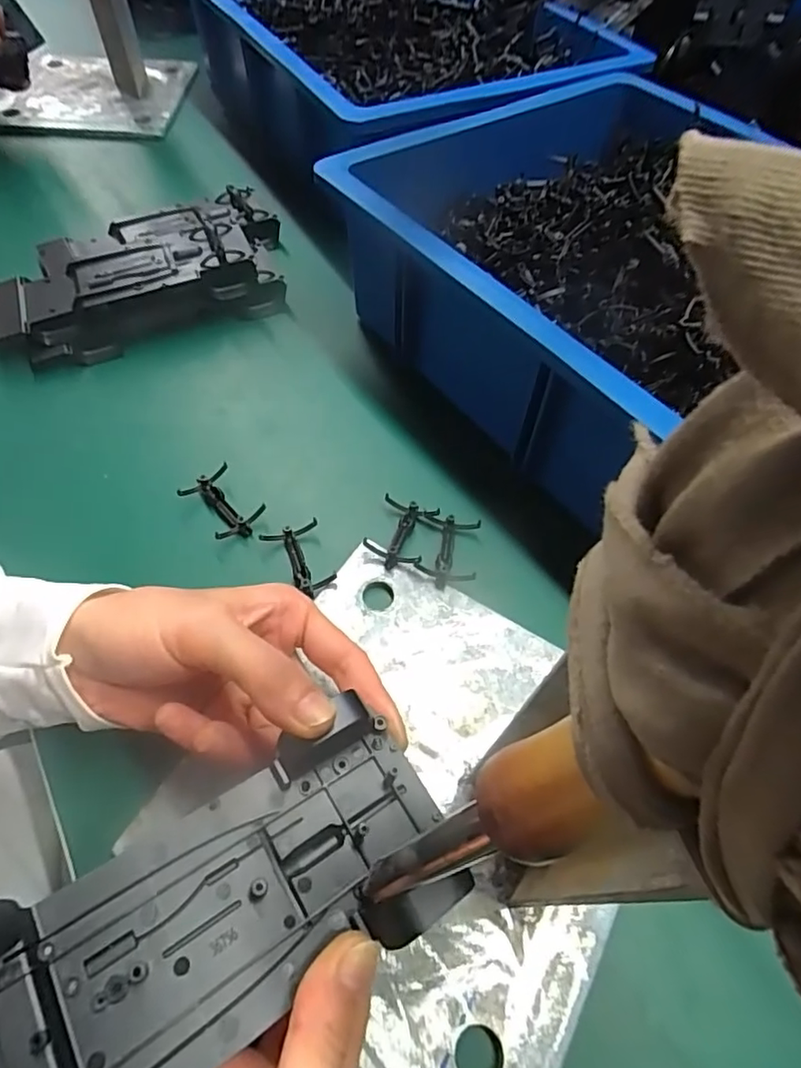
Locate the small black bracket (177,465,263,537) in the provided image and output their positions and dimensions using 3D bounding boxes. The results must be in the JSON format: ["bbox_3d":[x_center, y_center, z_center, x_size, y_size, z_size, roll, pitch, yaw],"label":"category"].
[{"bbox_3d":[-0.109,-0.018,0.353,0.032,0.013,0.052,-35,65,-22],"label":"small black bracket"}]

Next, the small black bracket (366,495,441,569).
[{"bbox_3d":[0.001,-0.001,0.342,0.034,0.011,0.048,16,58,8],"label":"small black bracket"}]

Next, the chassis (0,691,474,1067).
[{"bbox_3d":[-0.069,0.126,0.172,0.190,0.023,0.076,-22,57,-32],"label":"chassis"}]

